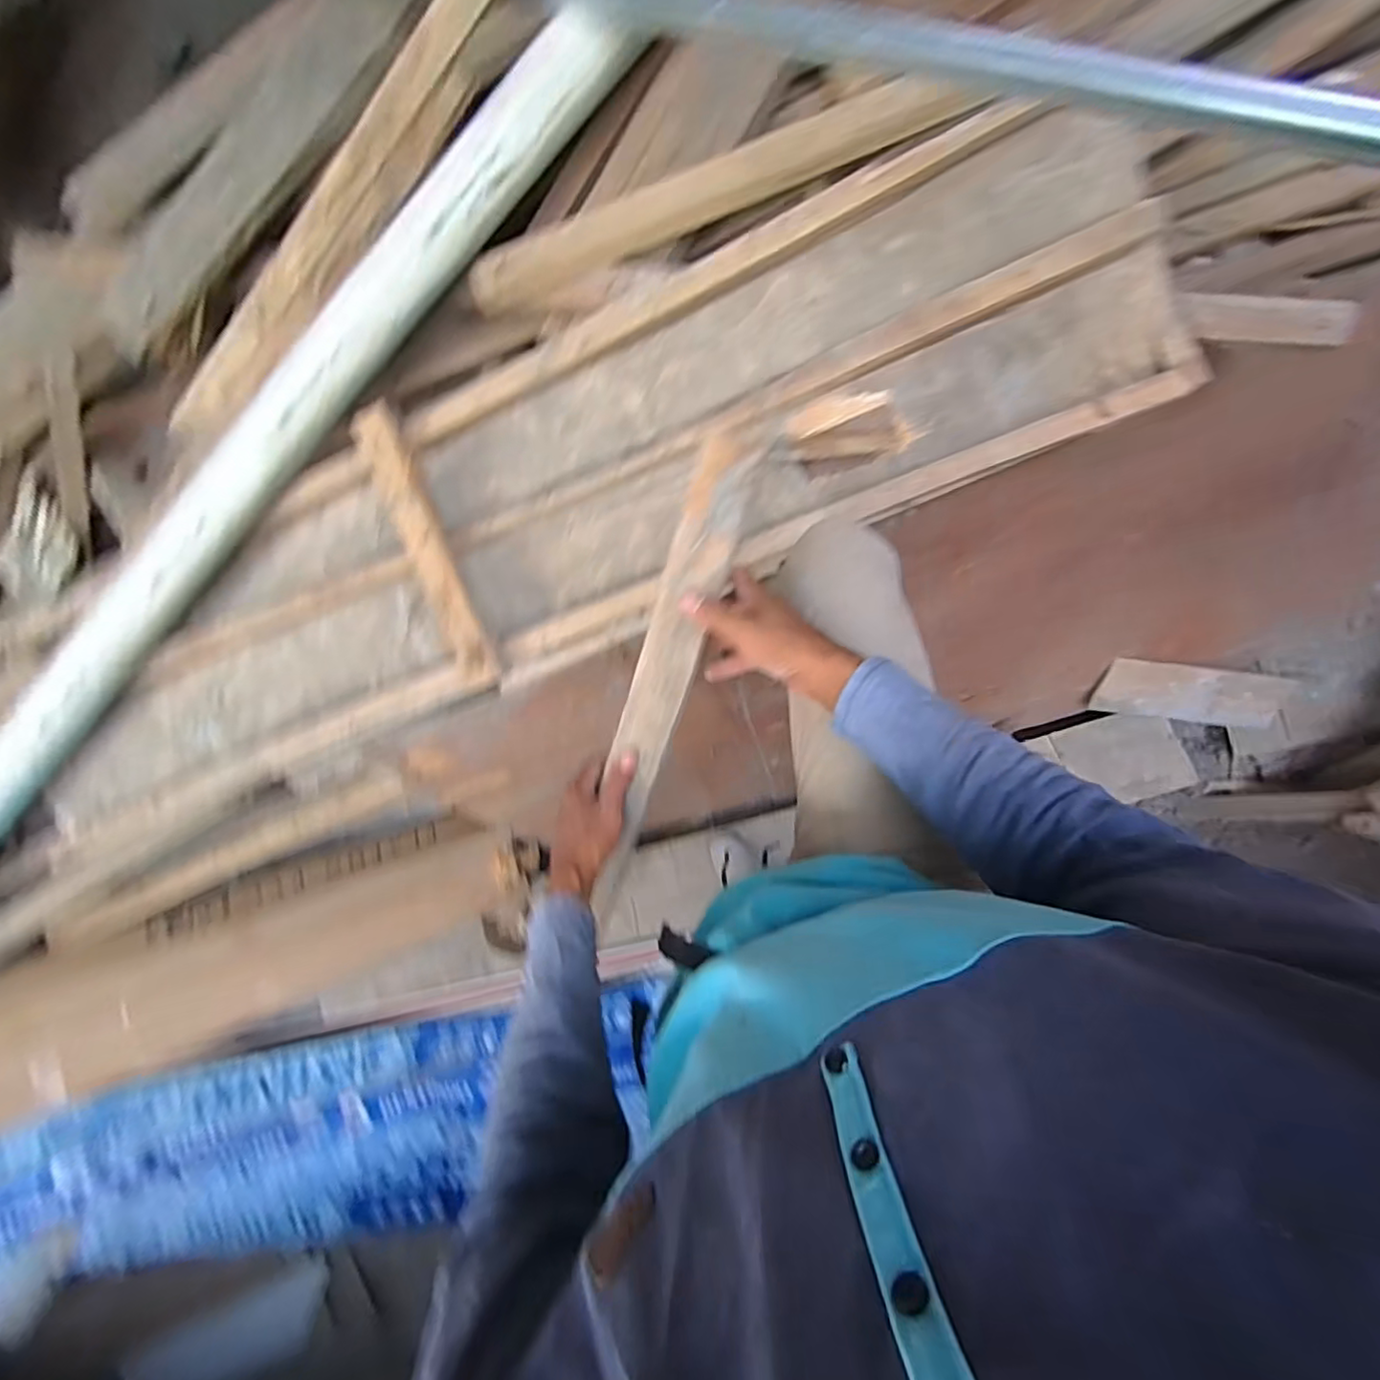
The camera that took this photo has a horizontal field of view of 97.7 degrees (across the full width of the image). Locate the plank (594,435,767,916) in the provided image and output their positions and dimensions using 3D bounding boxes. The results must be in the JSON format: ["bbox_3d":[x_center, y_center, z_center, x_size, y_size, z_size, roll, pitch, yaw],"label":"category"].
[{"bbox_3d":[-0.034,0.015,0.602,0.059,0.023,0.517,19,112,5],"label":"plank"}]

